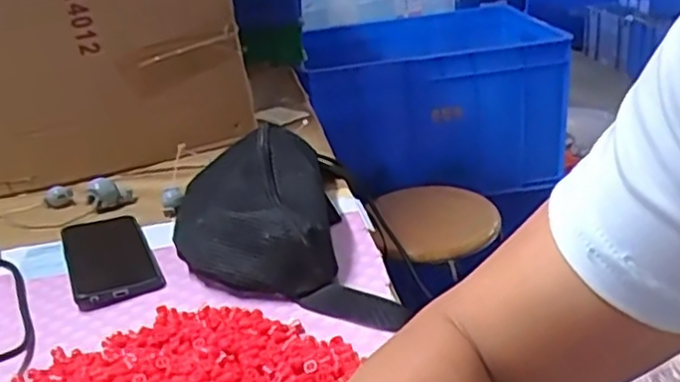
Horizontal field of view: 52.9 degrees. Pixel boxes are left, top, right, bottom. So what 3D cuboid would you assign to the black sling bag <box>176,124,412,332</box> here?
[{"bbox_3d":[-0.082,0.015,0.645,0.151,0.085,0.207,-5,24,3],"label":"black sling bag"}]

